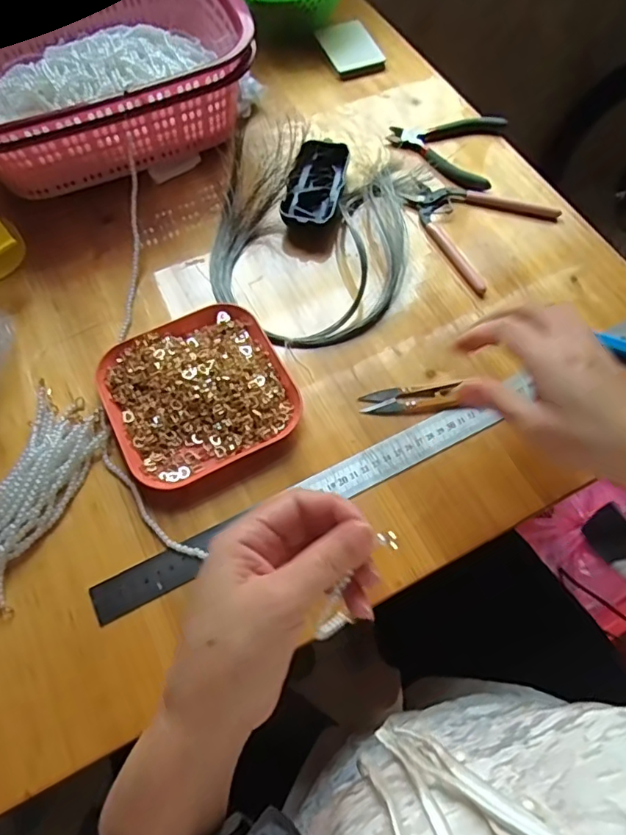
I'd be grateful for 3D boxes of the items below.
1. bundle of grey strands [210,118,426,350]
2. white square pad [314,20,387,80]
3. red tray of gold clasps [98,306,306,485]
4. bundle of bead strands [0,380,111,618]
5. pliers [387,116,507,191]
[{"bbox_3d":[-0.002,-0.185,0.522,0.189,0.047,0.257,12,65,5],"label":"bundle of grey strands"},{"bbox_3d":[0.046,-0.445,0.673,0.066,0.008,0.083,-19,66,-9],"label":"white square pad"},{"bbox_3d":[-0.095,-0.023,0.458,0.142,0.023,0.138,-25,67,-12],"label":"red tray of gold clasps"},{"bbox_3d":[-0.231,0.049,0.421,0.092,0.024,0.160,18,65,8],"label":"bundle of bead strands"},{"bbox_3d":[0.139,-0.292,0.594,0.114,0.015,0.108,15,65,7],"label":"pliers"}]

